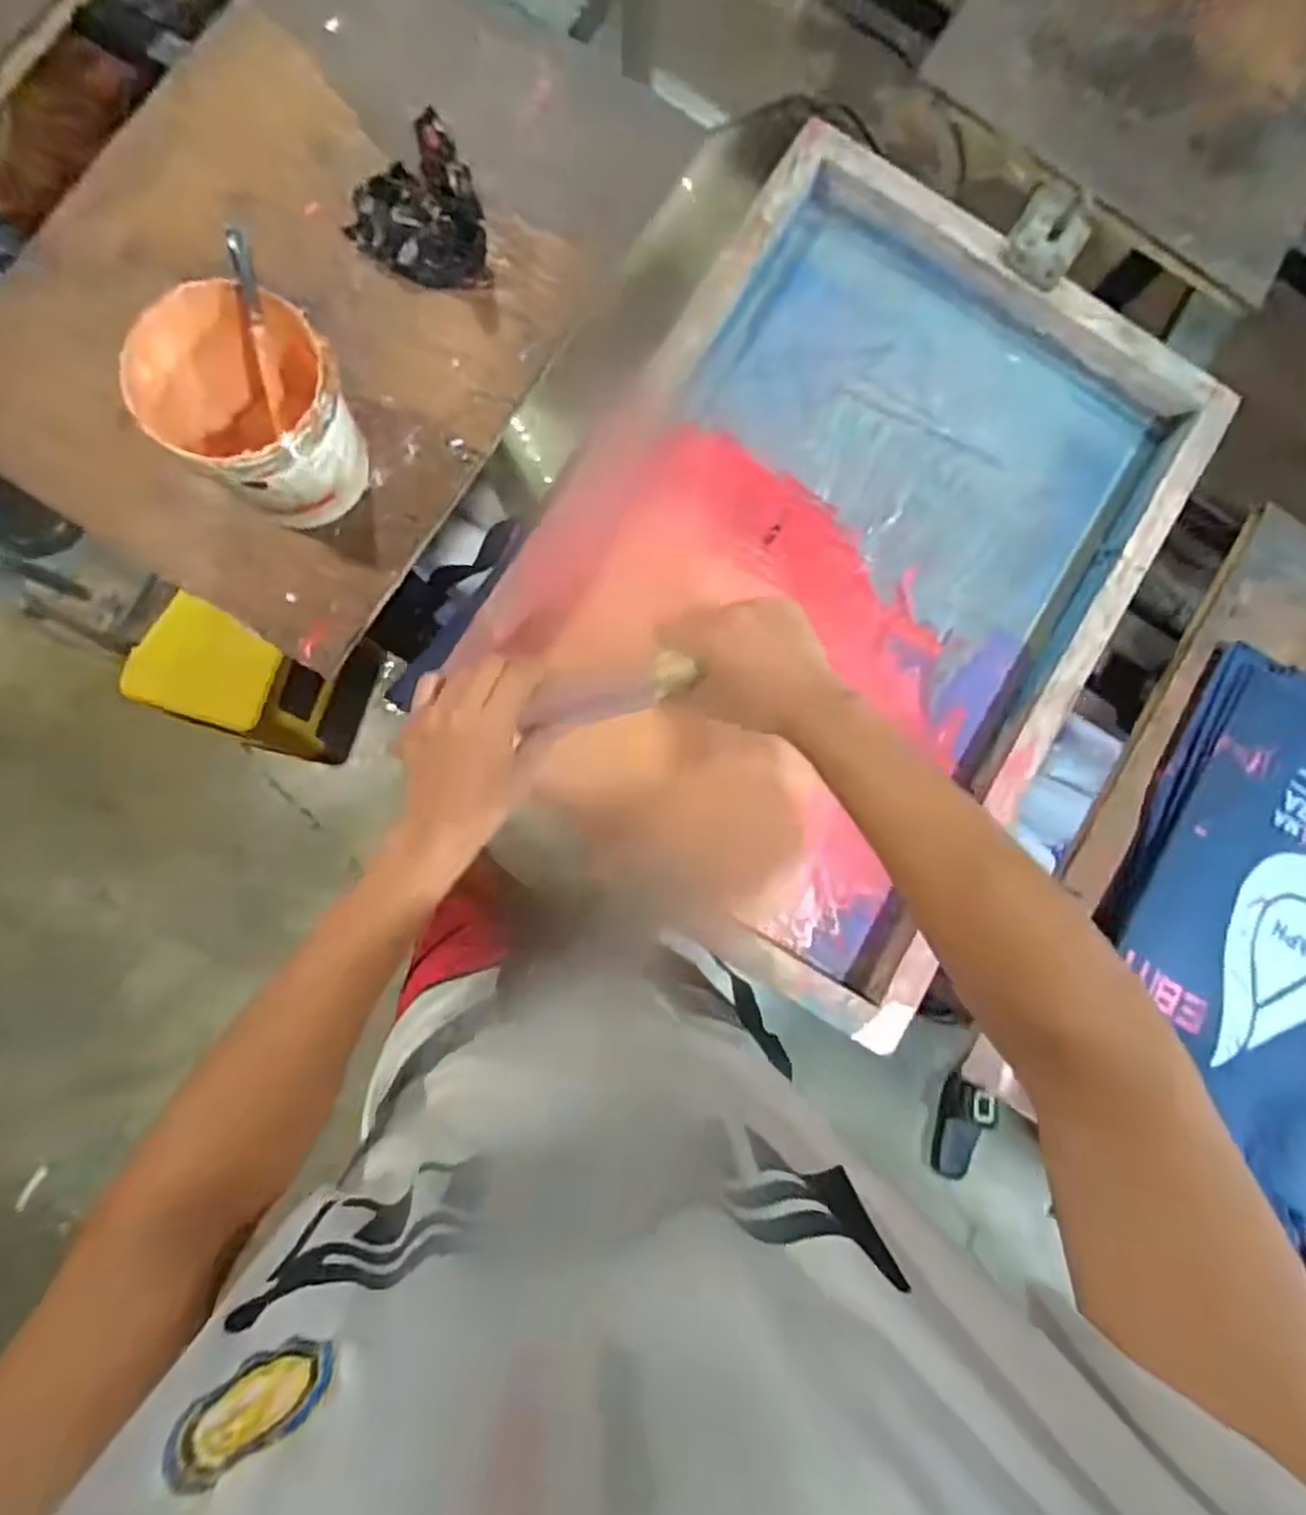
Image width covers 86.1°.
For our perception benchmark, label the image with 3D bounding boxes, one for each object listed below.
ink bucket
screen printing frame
[{"bbox_3d":[-0.277,-0.240,0.509,0.119,0.128,0.114,0,86,-6],"label":"ink bucket"},{"bbox_3d":[0.161,-0.165,0.600,0.445,0.061,0.656,32,85,-4],"label":"screen printing frame"}]

